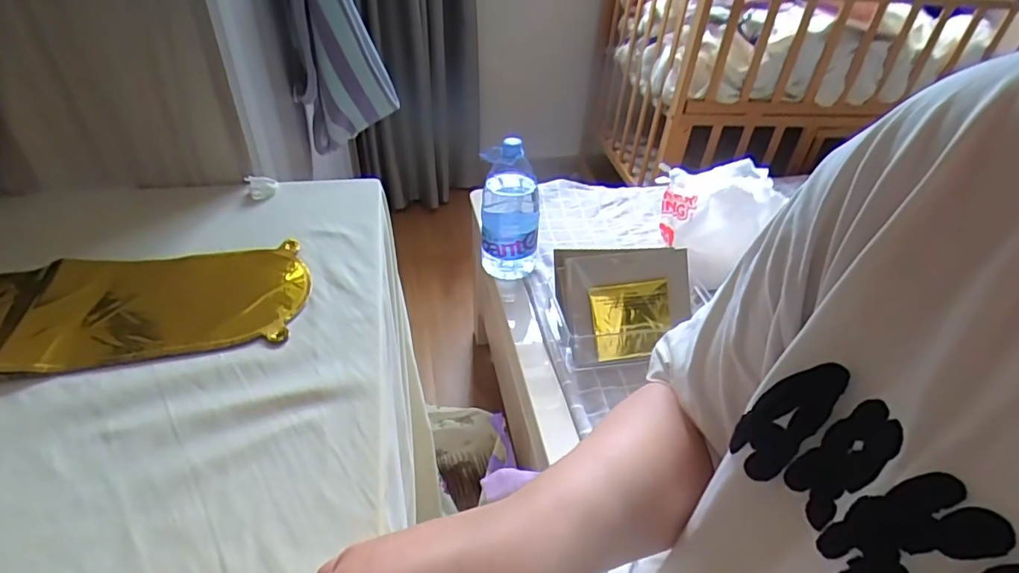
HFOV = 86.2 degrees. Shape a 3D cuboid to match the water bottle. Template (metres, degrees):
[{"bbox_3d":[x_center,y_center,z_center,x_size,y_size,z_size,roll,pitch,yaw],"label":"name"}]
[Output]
[{"bbox_3d":[0.003,-0.142,0.959,0.100,0.245,0.103,4,38,1],"label":"water bottle"}]

